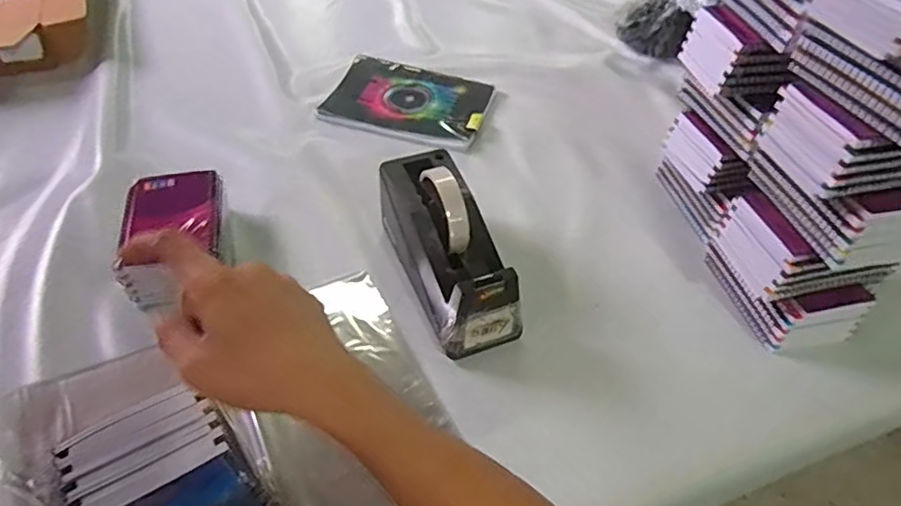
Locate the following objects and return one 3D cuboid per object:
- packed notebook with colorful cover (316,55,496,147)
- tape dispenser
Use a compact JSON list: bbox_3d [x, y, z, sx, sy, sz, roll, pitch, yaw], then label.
[{"bbox_3d":[-0.057,-0.219,0.837,0.218,0.014,0.151,16,50,8],"label":"packed notebook with colorful cover"},{"bbox_3d":[-0.005,-0.008,0.584,0.083,0.112,0.203,-18,53,-19],"label":"tape dispenser"}]

